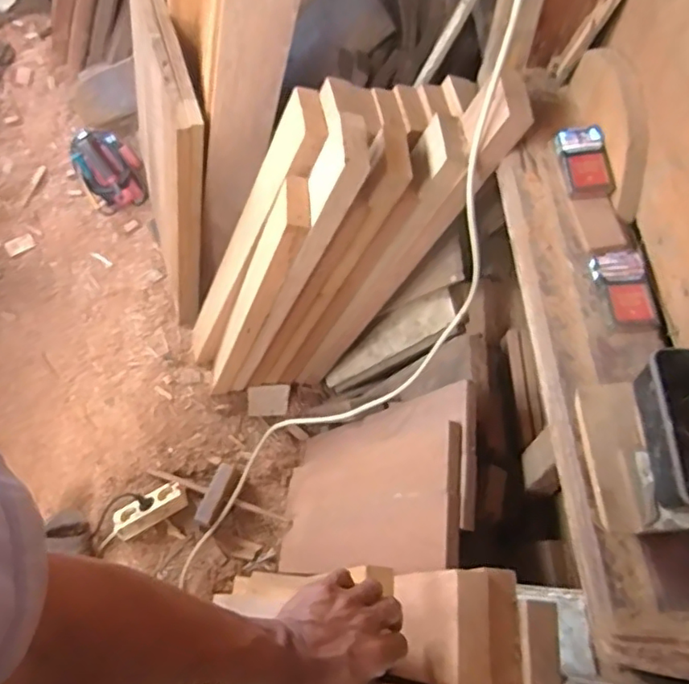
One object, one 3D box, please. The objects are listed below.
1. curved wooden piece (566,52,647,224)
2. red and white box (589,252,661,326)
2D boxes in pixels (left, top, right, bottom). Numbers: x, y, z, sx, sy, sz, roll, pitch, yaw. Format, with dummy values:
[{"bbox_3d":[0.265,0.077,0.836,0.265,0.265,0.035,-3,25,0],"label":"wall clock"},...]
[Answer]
[{"bbox_3d":[0.331,-0.270,0.718,0.029,0.086,0.227,-6,65,-1],"label":"curved wooden piece"},{"bbox_3d":[0.319,-0.062,0.666,0.057,0.017,0.088,-8,65,-2],"label":"red and white box"}]

